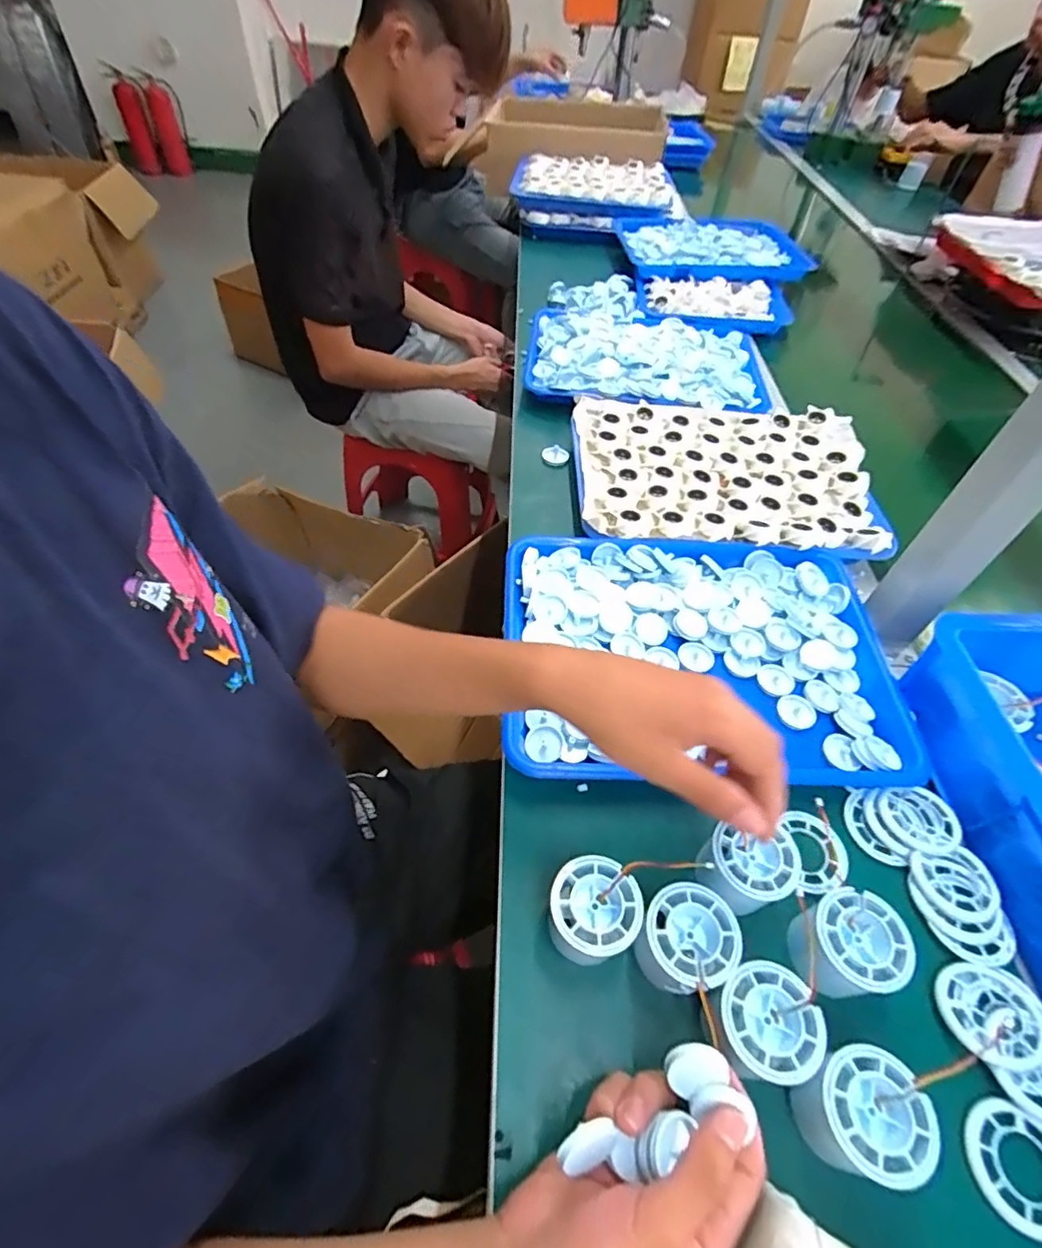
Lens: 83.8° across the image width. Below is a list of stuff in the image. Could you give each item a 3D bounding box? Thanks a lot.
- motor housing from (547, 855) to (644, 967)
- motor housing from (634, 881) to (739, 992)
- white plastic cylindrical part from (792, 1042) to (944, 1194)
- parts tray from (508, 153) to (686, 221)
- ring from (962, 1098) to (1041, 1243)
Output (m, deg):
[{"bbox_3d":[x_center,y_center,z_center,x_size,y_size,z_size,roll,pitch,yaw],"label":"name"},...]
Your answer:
[{"bbox_3d":[0.045,0.188,0.377,0.054,0.056,0.052,2,51,-3],"label":"motor housing"},{"bbox_3d":[0.103,0.199,0.365,0.053,0.051,0.052,2,51,-3],"label":"motor housing"},{"bbox_3d":[0.184,0.267,0.318,0.054,0.050,0.054,2,51,-3],"label":"white plastic cylindrical part"},{"bbox_3d":[0.172,-0.944,1.263,0.364,0.061,0.247,16,52,8],"label":"parts tray"},{"bbox_3d":[0.278,0.302,0.321,0.056,0.010,0.053,2,51,-3],"label":"ring"}]

